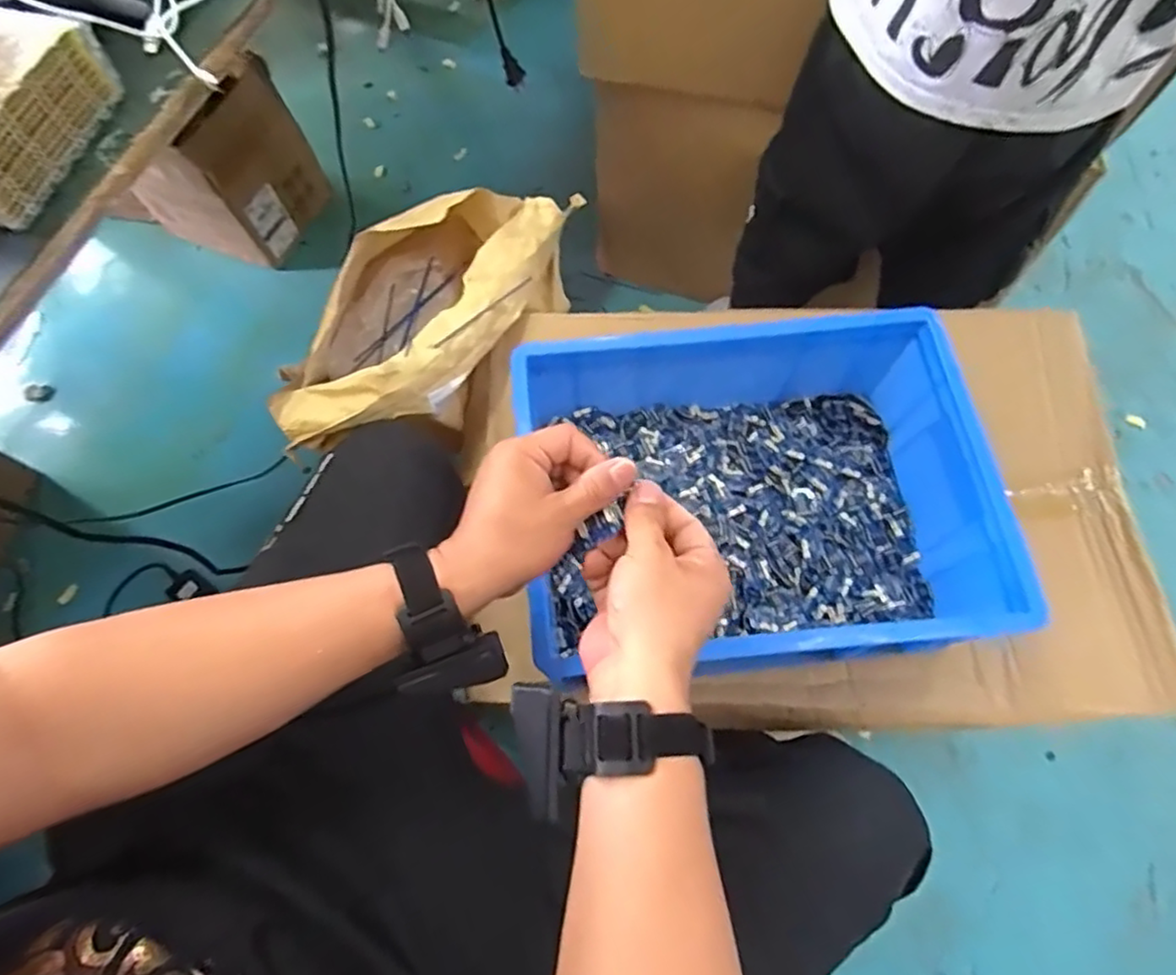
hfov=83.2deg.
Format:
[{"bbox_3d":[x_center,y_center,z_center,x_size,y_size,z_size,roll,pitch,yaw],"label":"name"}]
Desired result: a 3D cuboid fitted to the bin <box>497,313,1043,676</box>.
[{"bbox_3d":[0.150,0.011,0.626,0.390,0.139,0.305,-7,70,0],"label":"bin"}]

